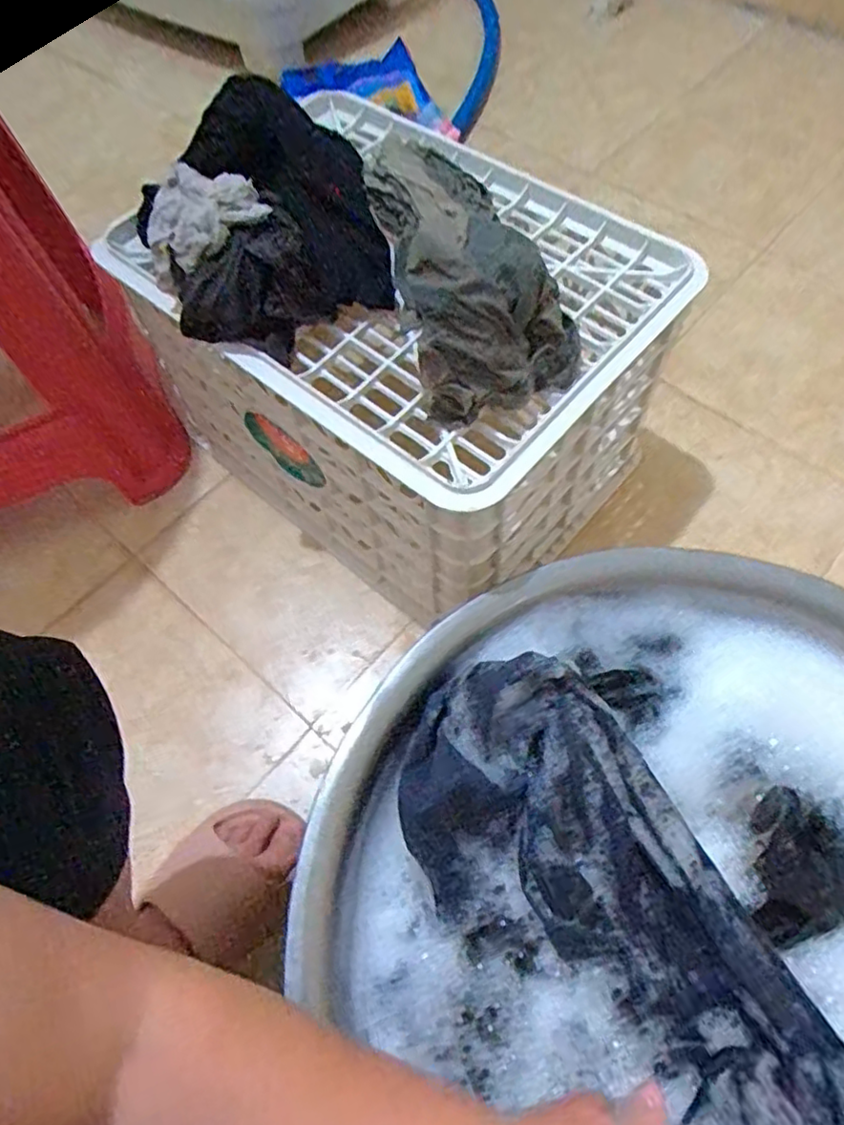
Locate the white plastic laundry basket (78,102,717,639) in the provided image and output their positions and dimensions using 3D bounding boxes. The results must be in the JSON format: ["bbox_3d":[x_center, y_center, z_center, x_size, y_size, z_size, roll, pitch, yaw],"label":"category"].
[{"bbox_3d":[-0.023,-0.208,0.673,0.356,0.258,0.465,-41,68,-17],"label":"white plastic laundry basket"}]

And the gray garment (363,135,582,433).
[{"bbox_3d":[0.021,-0.249,0.503,0.122,0.097,0.276,-20,63,-7],"label":"gray garment"}]

